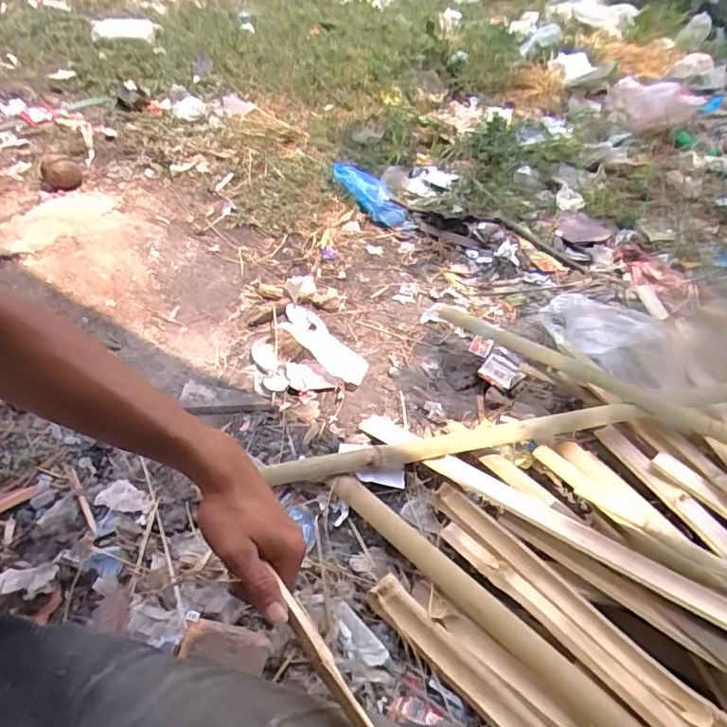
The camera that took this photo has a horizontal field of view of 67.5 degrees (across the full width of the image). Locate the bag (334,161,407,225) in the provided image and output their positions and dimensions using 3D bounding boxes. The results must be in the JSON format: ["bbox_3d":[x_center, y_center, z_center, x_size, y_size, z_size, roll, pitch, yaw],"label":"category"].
[{"bbox_3d":[0.014,-0.438,1.374,0.232,0.059,0.085,44,54,7],"label":"bag"}]

